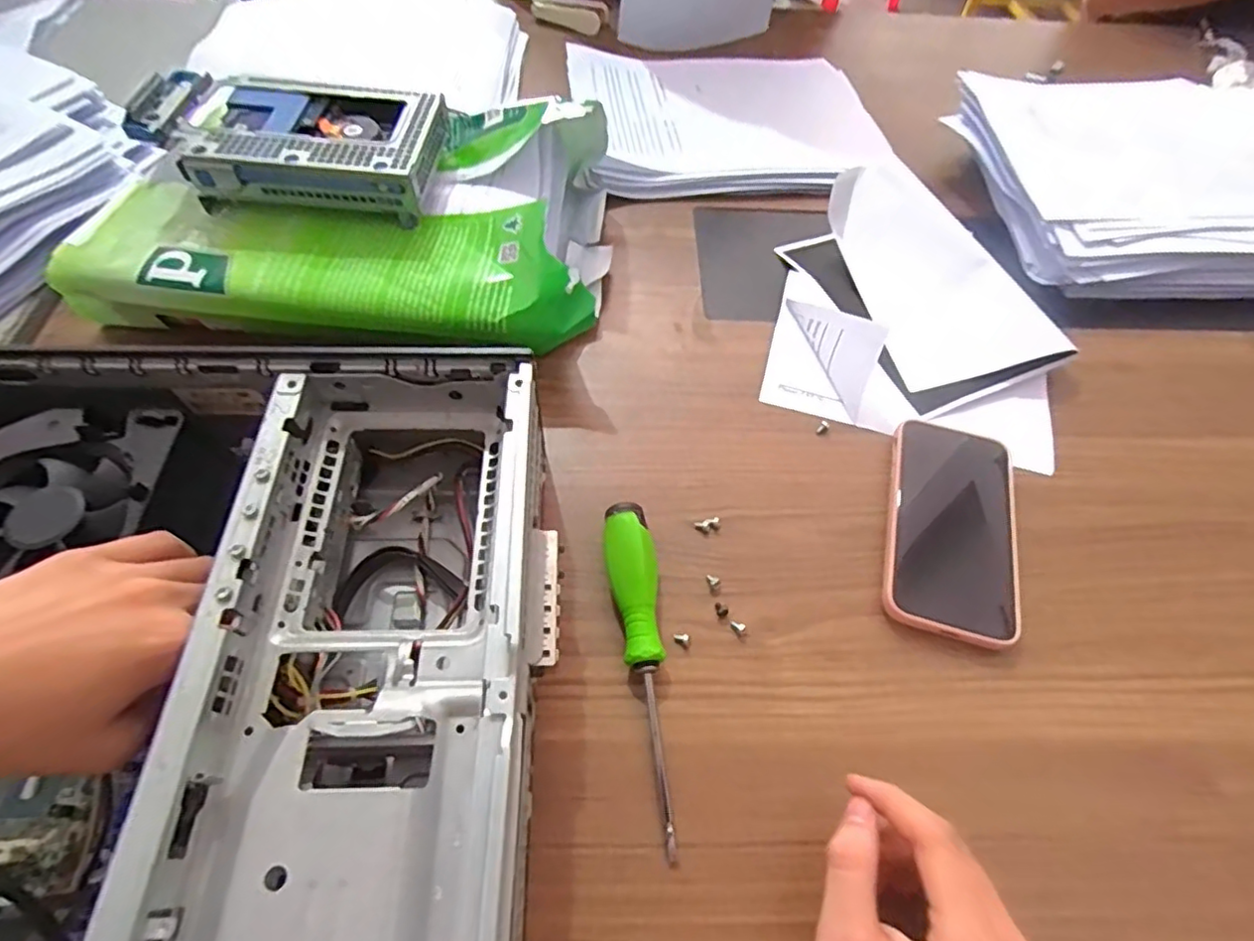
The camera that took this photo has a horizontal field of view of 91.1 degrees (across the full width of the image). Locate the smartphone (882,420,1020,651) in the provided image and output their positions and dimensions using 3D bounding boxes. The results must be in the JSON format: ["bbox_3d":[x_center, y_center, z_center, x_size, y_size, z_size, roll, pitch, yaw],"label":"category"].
[{"bbox_3d":[0.209,0.036,0.399,0.074,0.012,0.149,15,58,7],"label":"smartphone"}]

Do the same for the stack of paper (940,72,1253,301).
[{"bbox_3d":[0.514,-0.287,0.597,0.361,0.057,0.297,-2,57,-4],"label":"stack of paper"}]

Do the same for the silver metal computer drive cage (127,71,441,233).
[{"bbox_3d":[-0.241,-0.244,0.454,0.196,0.045,0.117,5,57,1],"label":"silver metal computer drive cage"}]

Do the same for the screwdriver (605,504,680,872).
[{"bbox_3d":[0.011,0.103,0.338,0.028,0.031,0.182,-7,58,-7],"label":"screwdriver"}]

